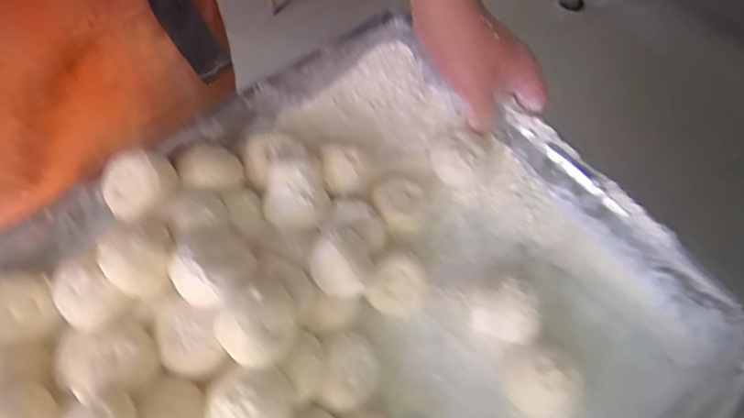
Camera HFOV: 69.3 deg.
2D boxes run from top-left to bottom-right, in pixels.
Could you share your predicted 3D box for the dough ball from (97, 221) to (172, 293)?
[{"bbox_3d":[-0.151,0.030,0.346,0.042,0.031,0.033,-26,57,-14],"label":"dough ball"}]

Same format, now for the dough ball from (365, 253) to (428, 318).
[{"bbox_3d":[0.019,0.059,0.394,0.033,0.036,0.040,29,61,22],"label":"dough ball"}]

